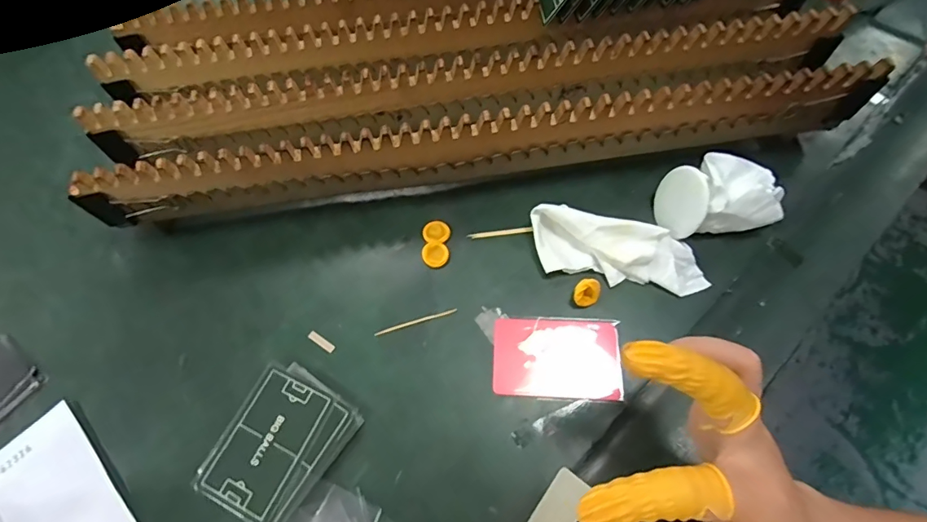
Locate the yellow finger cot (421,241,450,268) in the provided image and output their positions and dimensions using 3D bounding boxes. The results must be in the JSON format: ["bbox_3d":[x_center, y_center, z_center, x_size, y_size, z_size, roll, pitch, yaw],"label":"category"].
[{"bbox_3d":[-0.022,-0.005,0.358,0.020,0.004,0.021,-1,66,2],"label":"yellow finger cot"}]

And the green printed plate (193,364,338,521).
[{"bbox_3d":[-0.129,0.117,0.303,0.056,0.008,0.085,24,69,13],"label":"green printed plate"}]

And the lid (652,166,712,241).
[{"bbox_3d":[0.162,-0.046,0.342,0.004,0.048,0.048,2,33,-20],"label":"lid"}]

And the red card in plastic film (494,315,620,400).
[{"bbox_3d":[0.066,0.067,0.323,0.087,0.004,0.056,2,66,4],"label":"red card in plastic film"}]

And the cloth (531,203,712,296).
[{"bbox_3d":[0.115,-0.008,0.340,0.128,0.028,0.043,11,67,7],"label":"cloth"}]

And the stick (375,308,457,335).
[{"bbox_3d":[-0.035,0.044,0.340,0.061,0.004,0.004,-15,66,-4],"label":"stick"}]

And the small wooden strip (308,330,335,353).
[{"bbox_3d":[-0.104,0.058,0.334,0.022,0.004,0.006,32,71,15],"label":"small wooden strip"}]

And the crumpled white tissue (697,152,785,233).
[{"bbox_3d":[0.202,-0.049,0.349,0.051,0.043,0.054,-8,66,-1],"label":"crumpled white tissue"}]

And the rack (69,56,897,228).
[{"bbox_3d":[0.011,-0.098,0.356,0.553,0.078,0.063,-7,65,-1],"label":"rack"}]

